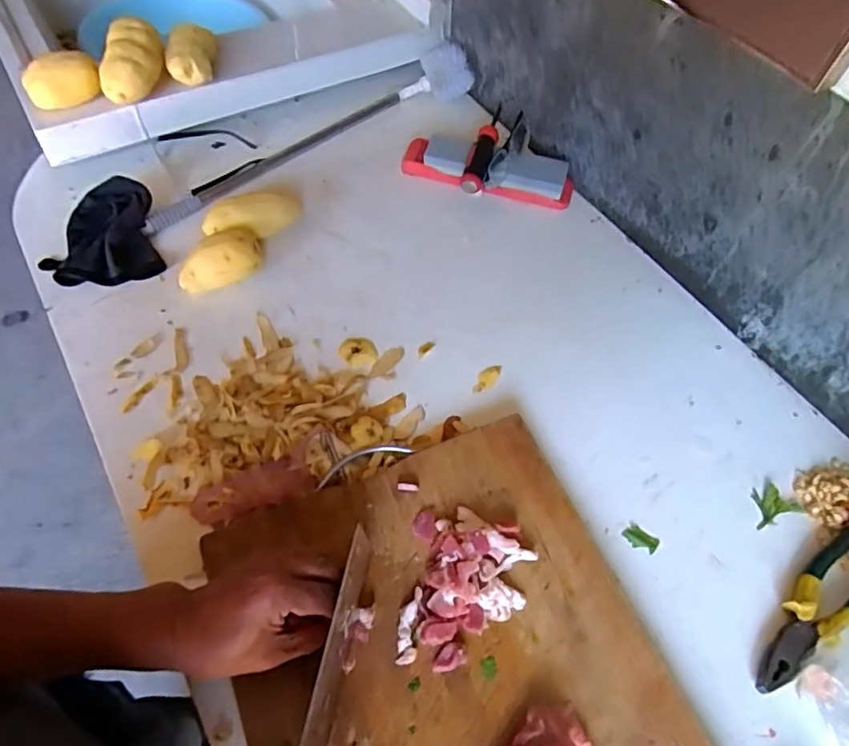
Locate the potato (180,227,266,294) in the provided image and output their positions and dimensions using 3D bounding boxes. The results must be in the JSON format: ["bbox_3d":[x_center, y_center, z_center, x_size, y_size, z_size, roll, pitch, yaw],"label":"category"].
[{"bbox_3d":[-0.245,-0.139,0.675,0.105,0.055,0.061,-18,61,-14],"label":"potato"}]

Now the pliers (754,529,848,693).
[{"bbox_3d":[0.365,0.211,0.515,0.199,0.023,0.053,-28,64,-20],"label":"pliers"}]

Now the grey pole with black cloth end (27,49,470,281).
[{"bbox_3d":[-0.201,-0.313,0.786,0.666,0.056,0.131,-39,68,-24],"label":"grey pole with black cloth end"}]

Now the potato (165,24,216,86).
[{"bbox_3d":[-0.314,-0.437,0.756,0.061,0.047,0.097,-9,59,-9],"label":"potato"}]

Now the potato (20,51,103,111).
[{"bbox_3d":[-0.450,-0.360,0.699,0.088,0.045,0.043,-22,62,-17],"label":"potato"}]

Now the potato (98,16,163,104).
[{"bbox_3d":[-0.372,-0.402,0.722,0.059,0.056,0.108,6,58,0],"label":"potato"}]

